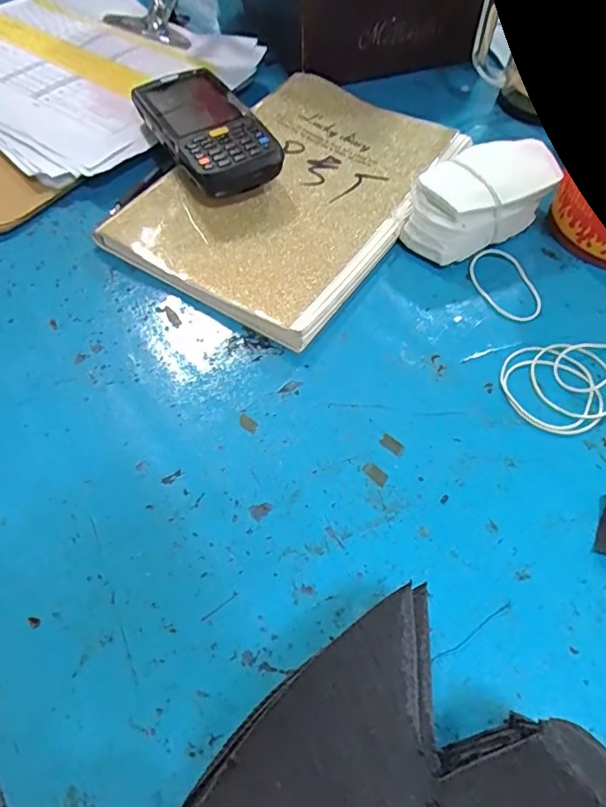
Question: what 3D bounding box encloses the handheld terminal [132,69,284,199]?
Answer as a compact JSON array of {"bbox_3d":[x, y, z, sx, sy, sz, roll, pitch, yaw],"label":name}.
[{"bbox_3d":[-0.074,-0.204,0.404,0.065,0.034,0.144,-25,62,-16],"label":"handheld terminal"}]

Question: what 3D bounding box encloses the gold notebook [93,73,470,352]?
[{"bbox_3d":[-0.004,-0.162,0.402,0.172,0.020,0.246,30,63,17],"label":"gold notebook"}]

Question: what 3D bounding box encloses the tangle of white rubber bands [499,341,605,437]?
[{"bbox_3d":[0.168,-0.022,0.326,0.103,0.004,0.062,-35,64,-19],"label":"tangle of white rubber bands"}]

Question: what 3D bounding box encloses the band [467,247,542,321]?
[{"bbox_3d":[0.138,-0.082,0.363,0.038,0.005,0.064,-12,59,-6],"label":"band"}]

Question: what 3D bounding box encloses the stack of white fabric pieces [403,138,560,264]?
[{"bbox_3d":[0.121,-0.141,0.372,0.106,0.048,0.056,-26,62,-14],"label":"stack of white fabric pieces"}]

